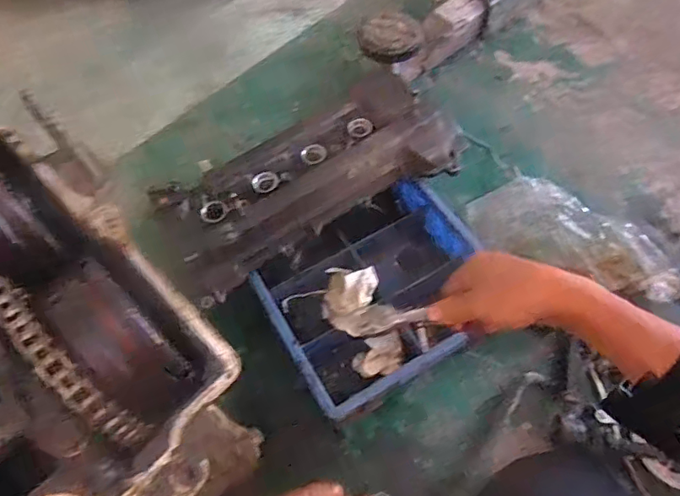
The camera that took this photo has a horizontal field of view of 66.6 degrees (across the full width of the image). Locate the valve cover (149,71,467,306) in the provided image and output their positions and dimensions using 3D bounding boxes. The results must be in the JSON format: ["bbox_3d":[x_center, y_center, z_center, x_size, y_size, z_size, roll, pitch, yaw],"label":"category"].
[{"bbox_3d":[-0.049,-0.109,0.786,0.454,0.084,0.188,-28,62,-12],"label":"valve cover"}]

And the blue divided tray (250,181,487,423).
[{"bbox_3d":[0.063,0.069,0.788,0.322,0.042,0.254,-31,83,-11],"label":"blue divided tray"}]

